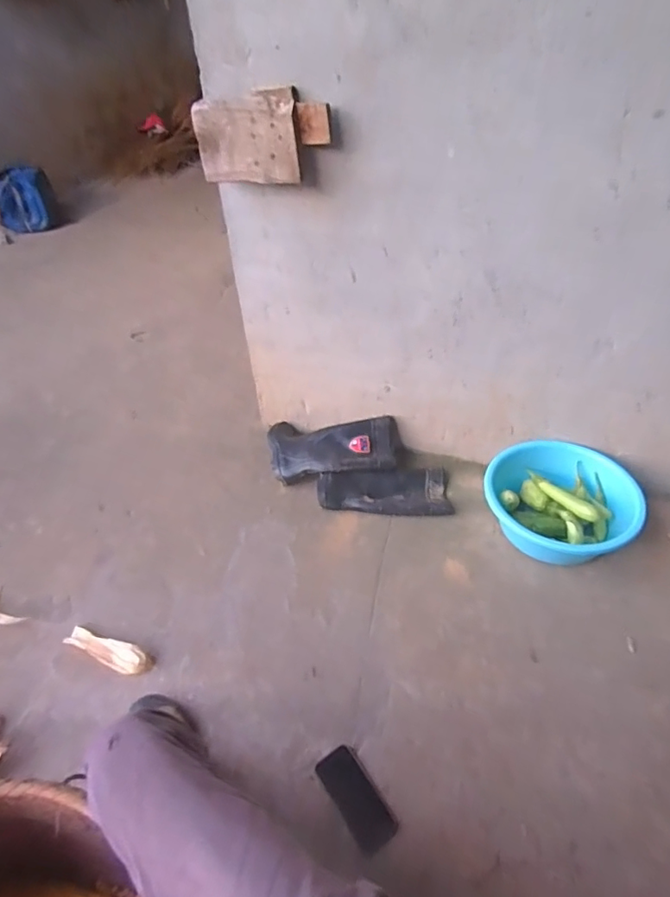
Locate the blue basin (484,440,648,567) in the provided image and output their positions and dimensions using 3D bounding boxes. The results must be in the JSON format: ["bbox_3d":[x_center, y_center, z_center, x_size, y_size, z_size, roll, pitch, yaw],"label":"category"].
[{"bbox_3d":[0.559,0.131,1.281,0.325,0.117,0.331,-2,42,2],"label":"blue basin"}]

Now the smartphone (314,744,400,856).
[{"bbox_3d":[0.039,0.621,0.917,0.077,0.014,0.164,-27,47,-24],"label":"smartphone"}]

